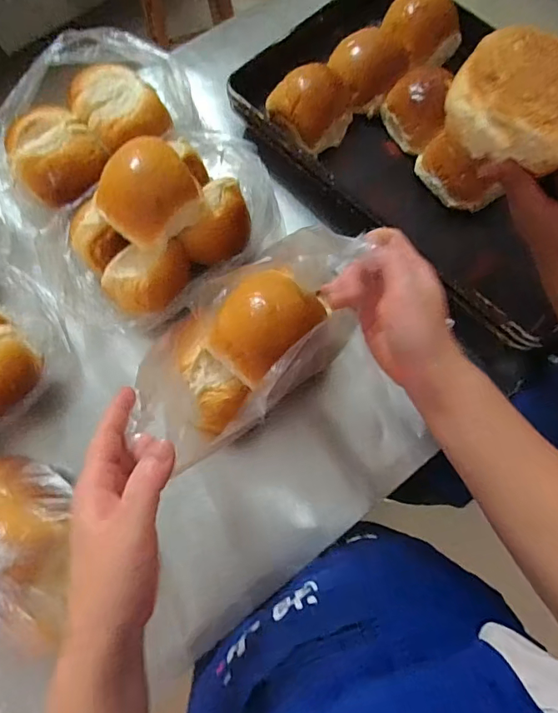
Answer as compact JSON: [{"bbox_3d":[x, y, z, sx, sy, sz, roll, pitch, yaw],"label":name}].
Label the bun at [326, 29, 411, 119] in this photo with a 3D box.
[{"bbox_3d":[0.138,-0.447,0.738,0.115,0.078,0.106,0,73,-1],"label":"bun"}]

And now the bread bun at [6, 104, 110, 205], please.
[{"bbox_3d":[-0.316,-0.283,0.675,0.129,0.066,0.097,-30,77,-10],"label":"bread bun"}]

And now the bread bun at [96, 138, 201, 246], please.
[{"bbox_3d":[-0.163,-0.204,0.594,0.103,0.071,0.118,39,76,9],"label":"bread bun"}]

